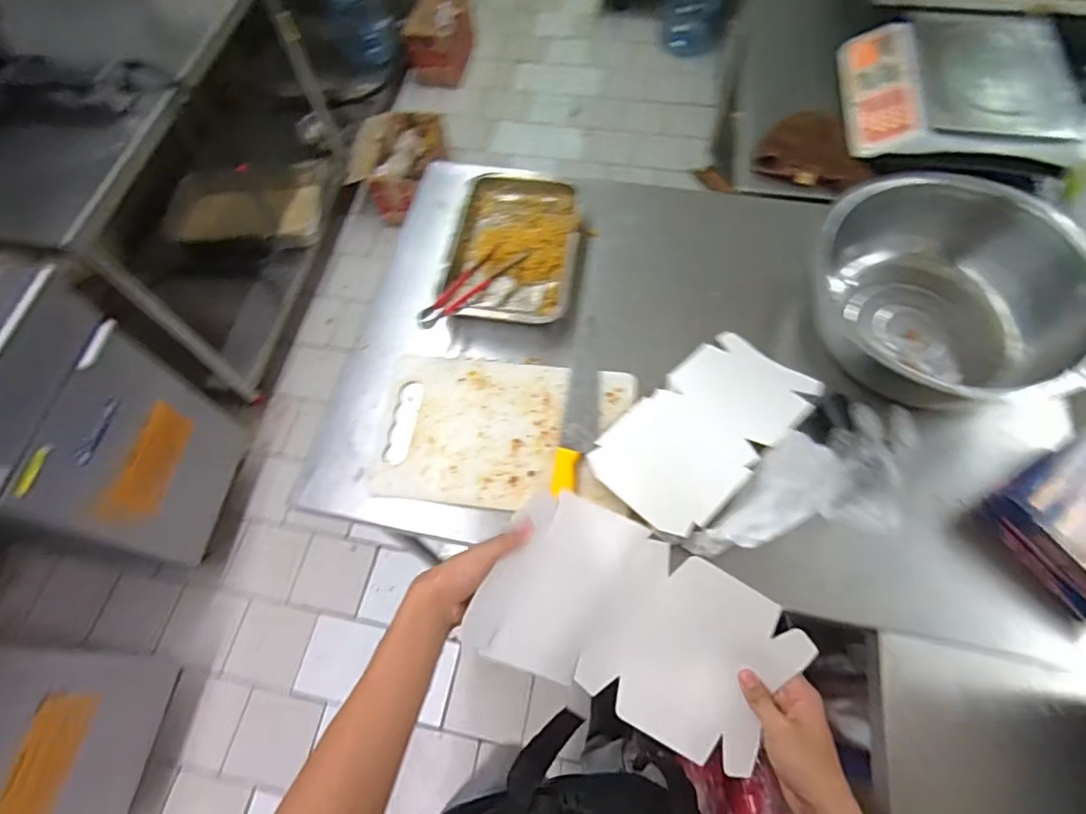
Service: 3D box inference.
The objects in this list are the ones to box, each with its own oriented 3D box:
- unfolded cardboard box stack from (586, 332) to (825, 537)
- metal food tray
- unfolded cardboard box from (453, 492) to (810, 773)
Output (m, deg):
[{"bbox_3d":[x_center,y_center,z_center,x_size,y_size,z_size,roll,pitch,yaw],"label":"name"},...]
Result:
[{"bbox_3d":[0.225,0.024,0.773,0.313,0.036,0.178,-41,69,-16],"label":"unfolded cardboard box stack"},{"bbox_3d":[-0.044,-0.284,0.948,0.212,0.058,0.329,5,64,5],"label":"metal food tray"},{"bbox_3d":[0.089,0.216,0.542,0.291,0.040,0.170,26,88,0],"label":"unfolded cardboard box"}]

